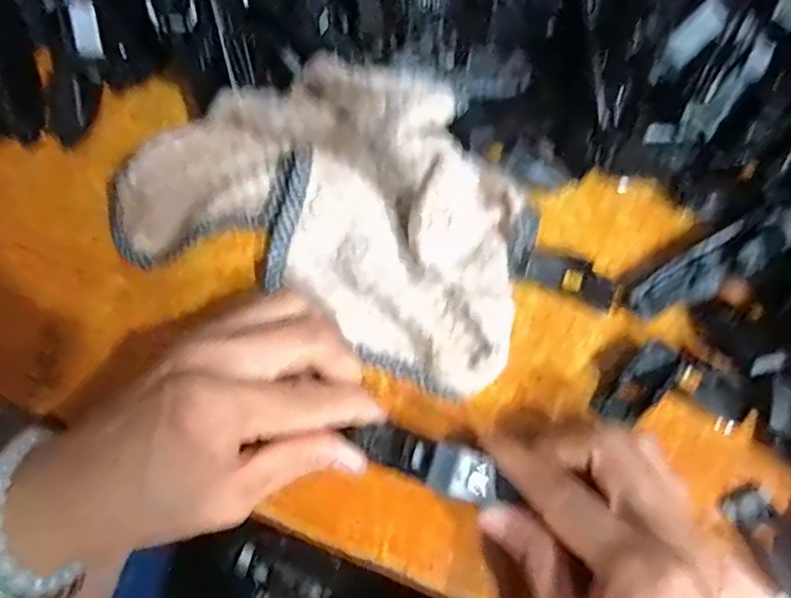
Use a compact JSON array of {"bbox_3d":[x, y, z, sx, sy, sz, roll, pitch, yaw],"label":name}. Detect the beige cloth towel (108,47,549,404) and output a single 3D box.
[{"bbox_3d":[-0.028,-0.043,0.253,0.183,0.051,0.109,23,78,7],"label":"beige cloth towel"}]

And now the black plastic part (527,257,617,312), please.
[{"bbox_3d":[0.079,-0.009,0.266,0.039,0.008,0.014,24,78,7],"label":"black plastic part"}]

